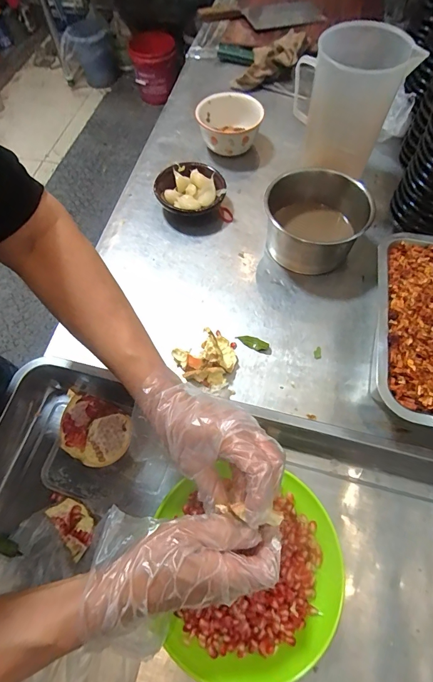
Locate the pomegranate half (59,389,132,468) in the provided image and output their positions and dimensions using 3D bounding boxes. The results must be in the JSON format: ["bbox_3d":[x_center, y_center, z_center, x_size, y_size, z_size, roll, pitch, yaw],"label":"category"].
[{"bbox_3d":[-0.139,0.106,0.414,0.086,0.043,0.070,26,65,15],"label":"pomegranate half"}]

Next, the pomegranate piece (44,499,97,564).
[{"bbox_3d":[-0.152,0.195,0.378,0.035,0.028,0.057,-38,68,-18],"label":"pomegranate piece"}]

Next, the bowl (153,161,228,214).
[{"bbox_3d":[-0.046,-0.257,0.619,0.120,0.046,0.112,-1,62,1],"label":"bowl"}]

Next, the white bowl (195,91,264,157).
[{"bbox_3d":[0.025,-0.417,0.689,0.118,0.066,0.127,-1,62,1],"label":"white bowl"}]

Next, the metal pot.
[{"bbox_3d":[0.150,-0.188,0.557,0.150,0.096,0.135,-41,69,-20],"label":"metal pot"}]

